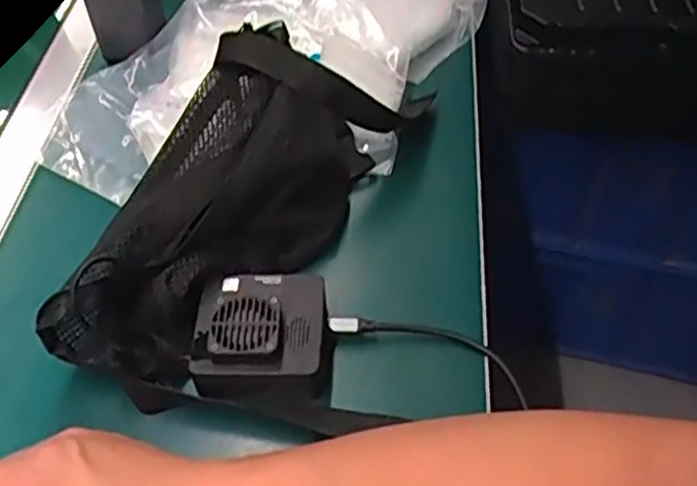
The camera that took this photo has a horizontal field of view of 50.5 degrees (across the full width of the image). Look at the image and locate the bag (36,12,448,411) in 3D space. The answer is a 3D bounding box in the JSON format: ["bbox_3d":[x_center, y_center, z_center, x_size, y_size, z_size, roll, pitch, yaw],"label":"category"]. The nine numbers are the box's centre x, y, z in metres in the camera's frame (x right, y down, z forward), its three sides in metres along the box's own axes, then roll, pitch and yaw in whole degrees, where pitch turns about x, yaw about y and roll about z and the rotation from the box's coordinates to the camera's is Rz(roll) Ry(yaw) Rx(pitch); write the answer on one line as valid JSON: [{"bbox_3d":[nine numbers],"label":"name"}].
[{"bbox_3d":[-0.073,-0.042,0.489,0.121,0.087,0.301,29,57,18],"label":"bag"}]

